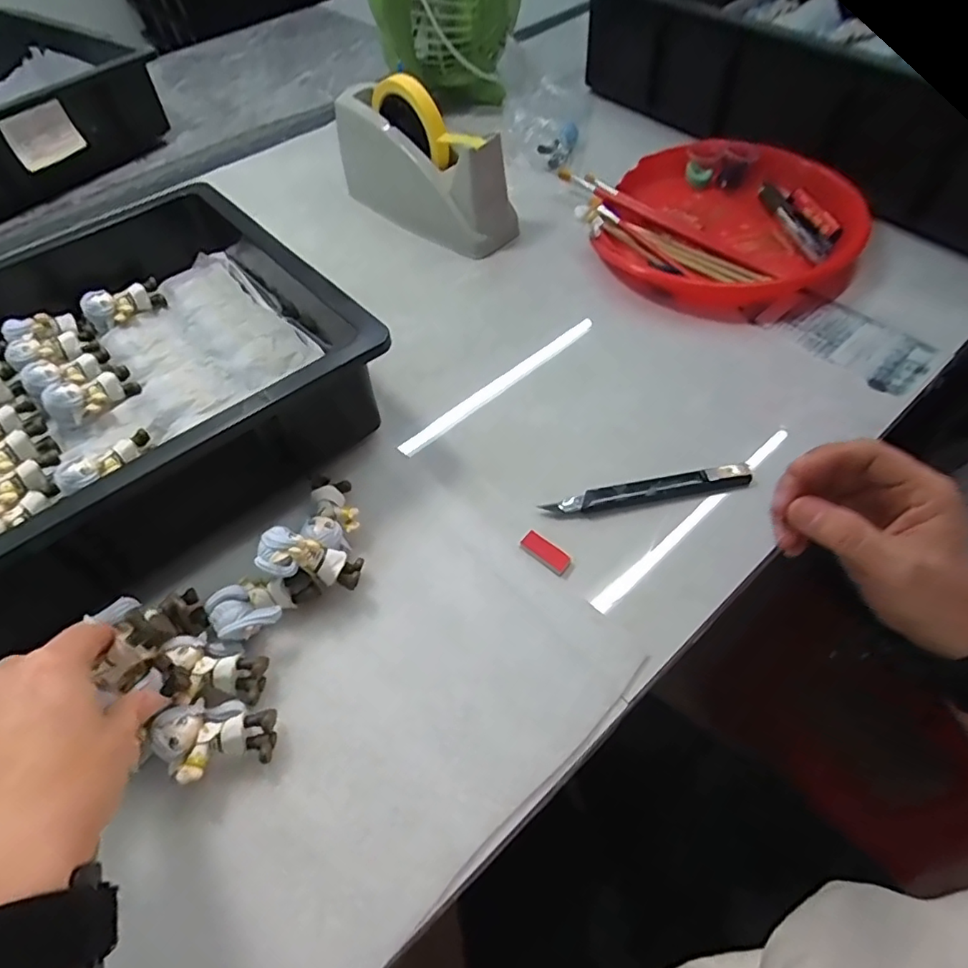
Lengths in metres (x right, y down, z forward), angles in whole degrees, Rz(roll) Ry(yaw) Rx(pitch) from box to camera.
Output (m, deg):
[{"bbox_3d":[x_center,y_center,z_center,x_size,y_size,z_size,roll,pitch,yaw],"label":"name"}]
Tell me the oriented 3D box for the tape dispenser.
[{"bbox_3d":[-0.067,-0.332,0.593,0.214,0.119,0.068,36,64,25],"label":"tape dispenser"}]

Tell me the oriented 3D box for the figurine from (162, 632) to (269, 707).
[{"bbox_3d":[-0.156,0.108,0.331,0.058,0.020,0.035,23,56,1],"label":"figurine"}]

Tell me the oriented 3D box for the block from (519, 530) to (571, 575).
[{"bbox_3d":[0.041,0.045,0.379,0.034,0.006,0.014,34,63,24],"label":"block"}]

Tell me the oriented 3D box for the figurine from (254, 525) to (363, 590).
[{"bbox_3d":[-0.104,0.045,0.348,0.061,0.022,0.027,22,51,-22],"label":"figurine"}]

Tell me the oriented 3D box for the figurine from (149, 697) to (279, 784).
[{"bbox_3d":[-0.144,0.137,0.308,0.058,0.025,0.041,1,55,5],"label":"figurine"}]

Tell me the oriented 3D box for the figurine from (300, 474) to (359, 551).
[{"bbox_3d":[-0.102,0.020,0.390,0.033,0.026,0.059,-5,54,1],"label":"figurine"}]

